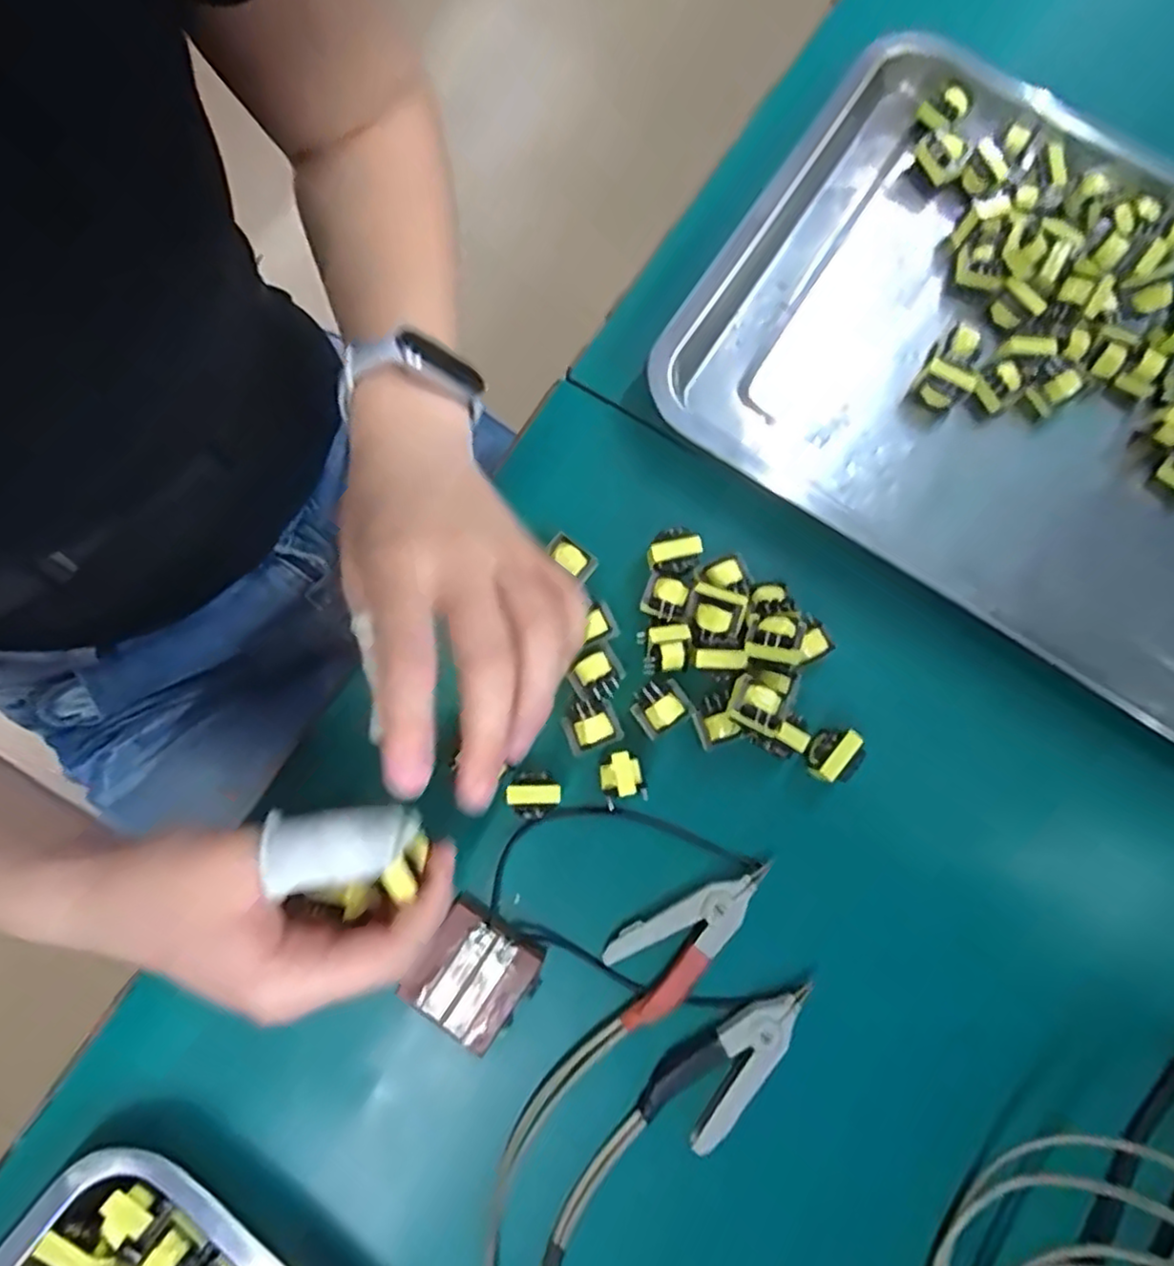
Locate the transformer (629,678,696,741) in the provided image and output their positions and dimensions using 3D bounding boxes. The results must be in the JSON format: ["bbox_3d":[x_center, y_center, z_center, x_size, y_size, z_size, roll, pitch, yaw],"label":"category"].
[{"bbox_3d":[0.036,0.035,0.329,0.026,0.014,0.023,-30,81,-6],"label":"transformer"}]

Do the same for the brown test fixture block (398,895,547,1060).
[{"bbox_3d":[-0.051,0.155,0.311,0.050,0.015,0.051,36,81,6],"label":"brown test fixture block"}]

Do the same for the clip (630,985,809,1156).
[{"bbox_3d":[0.063,0.188,0.307,0.037,0.012,0.084,38,81,6],"label":"clip"}]

